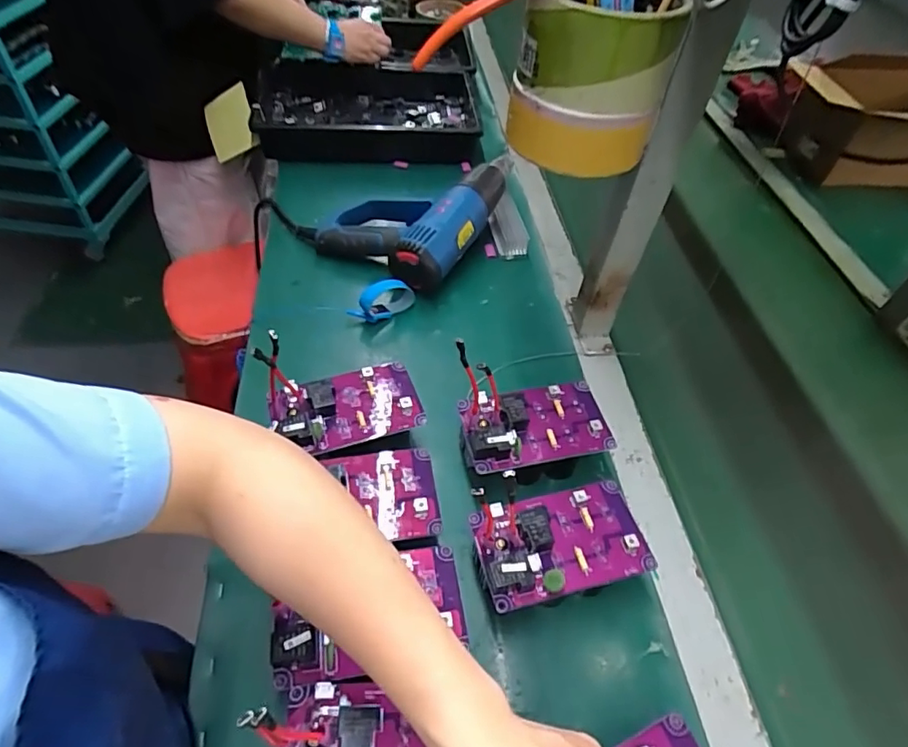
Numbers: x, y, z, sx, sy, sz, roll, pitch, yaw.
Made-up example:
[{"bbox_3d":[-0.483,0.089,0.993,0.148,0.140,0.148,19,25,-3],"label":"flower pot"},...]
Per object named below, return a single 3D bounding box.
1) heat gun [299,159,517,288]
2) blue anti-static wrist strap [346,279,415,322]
[{"bbox_3d":[-0.058,-0.239,0.777,0.221,0.089,0.260,25,52,15],"label":"heat gun"},{"bbox_3d":[-0.088,-0.091,0.672,0.085,0.053,0.025,-28,58,-26],"label":"blue anti-static wrist strap"}]

